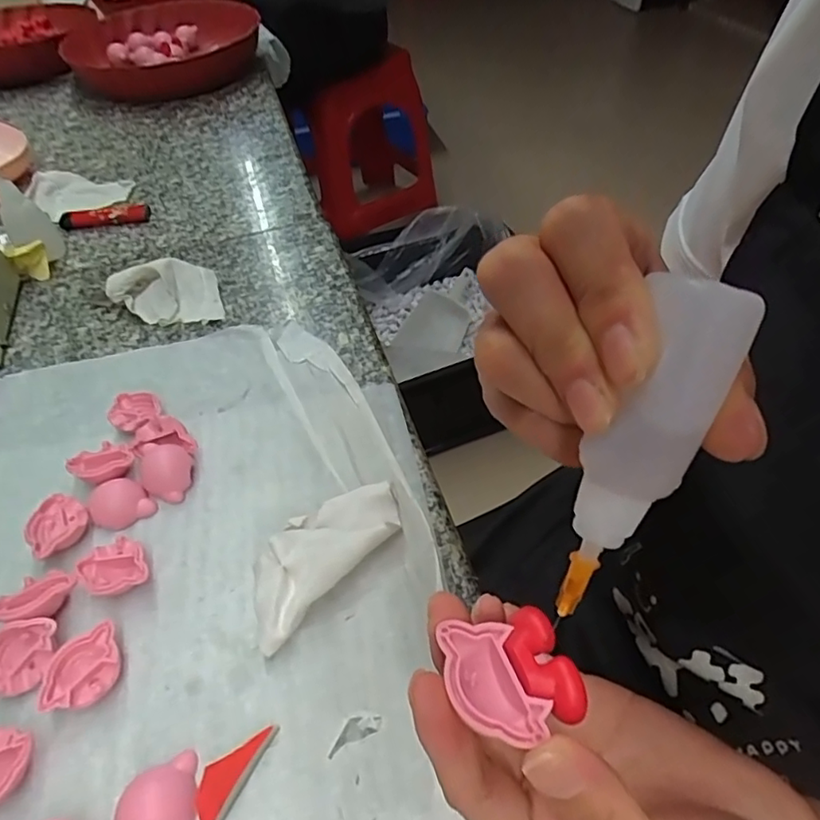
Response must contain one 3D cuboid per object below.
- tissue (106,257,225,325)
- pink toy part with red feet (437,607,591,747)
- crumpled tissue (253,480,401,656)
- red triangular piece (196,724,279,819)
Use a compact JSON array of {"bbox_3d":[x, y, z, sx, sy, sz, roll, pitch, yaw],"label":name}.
[{"bbox_3d":[-0.174,-0.083,0.400,0.071,0.031,0.050,-17,50,-10],"label":"tissue"},{"bbox_3d":[0.027,0.072,0.154,0.031,0.009,0.032,-18,50,-10],"label":"pink toy part with red feet"},{"bbox_3d":[-0.044,0.066,0.268,0.045,0.018,0.086,34,60,29],"label":"crumpled tissue"},{"bbox_3d":[-0.068,0.137,0.216,0.015,0.005,0.038,21,54,21],"label":"red triangular piece"}]

